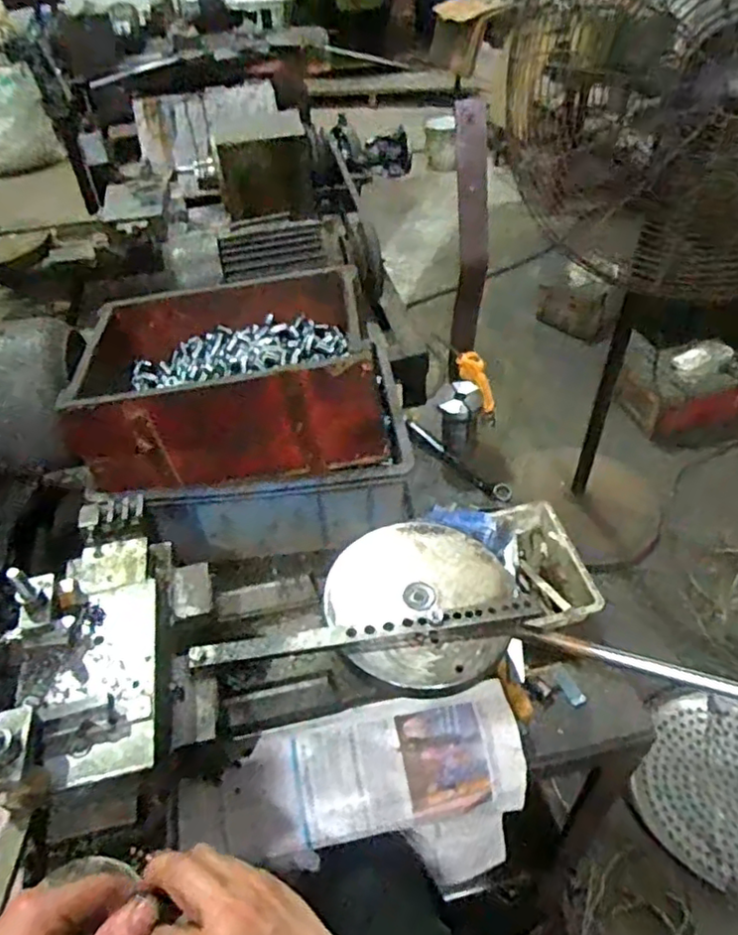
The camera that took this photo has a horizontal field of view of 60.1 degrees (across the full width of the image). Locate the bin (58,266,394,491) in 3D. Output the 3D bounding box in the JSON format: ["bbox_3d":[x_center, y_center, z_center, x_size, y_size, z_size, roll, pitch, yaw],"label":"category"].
[{"bbox_3d":[-0.173,-0.126,0.819,0.367,0.142,0.267,-8,44,-4],"label":"bin"}]

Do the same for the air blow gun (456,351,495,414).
[{"bbox_3d":[0.188,-0.145,1.087,0.044,0.150,0.023,-45,52,0],"label":"air blow gun"}]

